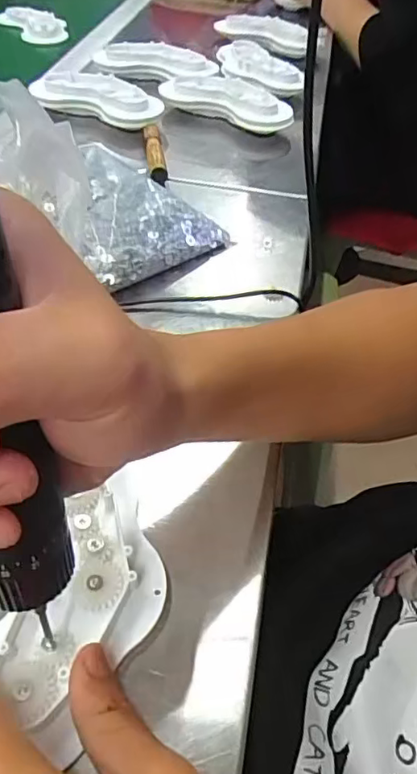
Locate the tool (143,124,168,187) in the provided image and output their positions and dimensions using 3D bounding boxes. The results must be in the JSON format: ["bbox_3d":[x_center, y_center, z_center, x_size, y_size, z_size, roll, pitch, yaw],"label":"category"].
[{"bbox_3d":[-0.051,-0.223,0.538,0.016,0.018,0.095,-5,48,-8],"label":"tool"}]

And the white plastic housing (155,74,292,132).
[{"bbox_3d":[0.021,-0.314,0.612,0.148,0.023,0.064,23,50,17],"label":"white plastic housing"}]

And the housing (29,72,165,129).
[{"bbox_3d":[-0.115,-0.310,0.601,0.142,0.021,0.068,21,50,15],"label":"housing"}]

